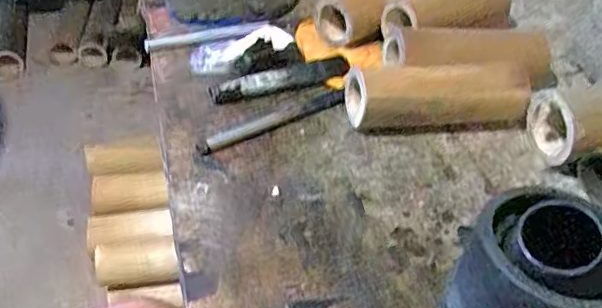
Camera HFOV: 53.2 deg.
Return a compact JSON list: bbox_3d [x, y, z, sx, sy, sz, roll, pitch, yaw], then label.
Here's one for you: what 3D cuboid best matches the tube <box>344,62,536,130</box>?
[{"bbox_3d":[0.136,-0.059,0.602,0.177,0.057,0.057,-5,43,-11],"label":"tube"}]

